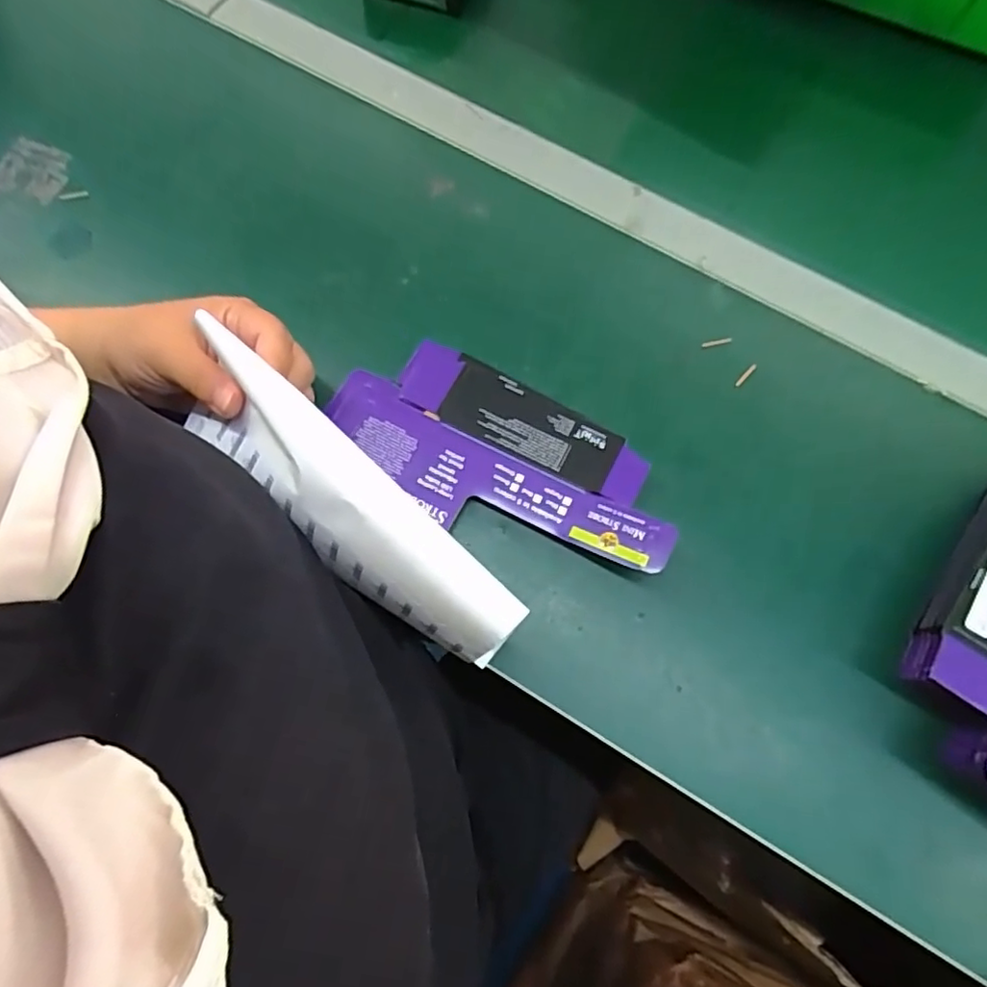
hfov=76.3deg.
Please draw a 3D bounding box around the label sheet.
[{"bbox_3d":[-0.075,0.005,0.310,0.205,0.061,0.046,40,77,12],"label":"label sheet"}]

